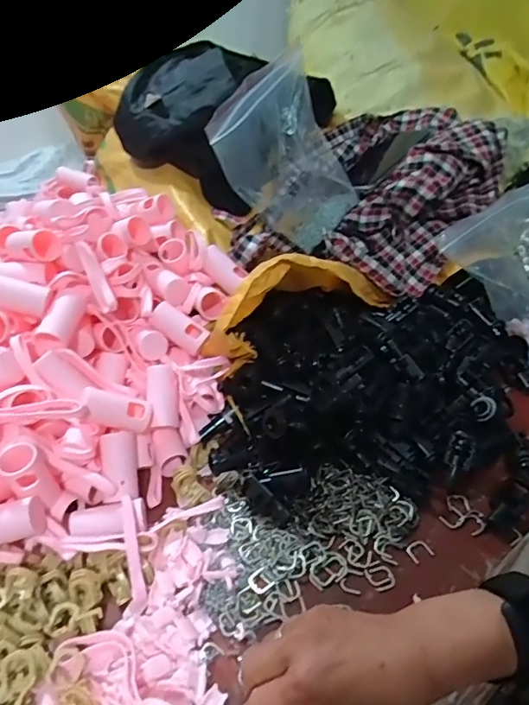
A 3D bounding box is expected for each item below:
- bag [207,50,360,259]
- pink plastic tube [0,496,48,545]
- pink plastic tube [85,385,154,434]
[{"bbox_3d":[0.034,-0.245,0.610,0.067,0.223,0.171,23,78,40],"label":"bag"},{"bbox_3d":[-0.214,0.139,0.391,0.066,0.025,0.029,-21,44,-22],"label":"pink plastic tube"},{"bbox_3d":[-0.135,0.053,0.450,0.066,0.021,0.026,24,30,-29],"label":"pink plastic tube"}]

